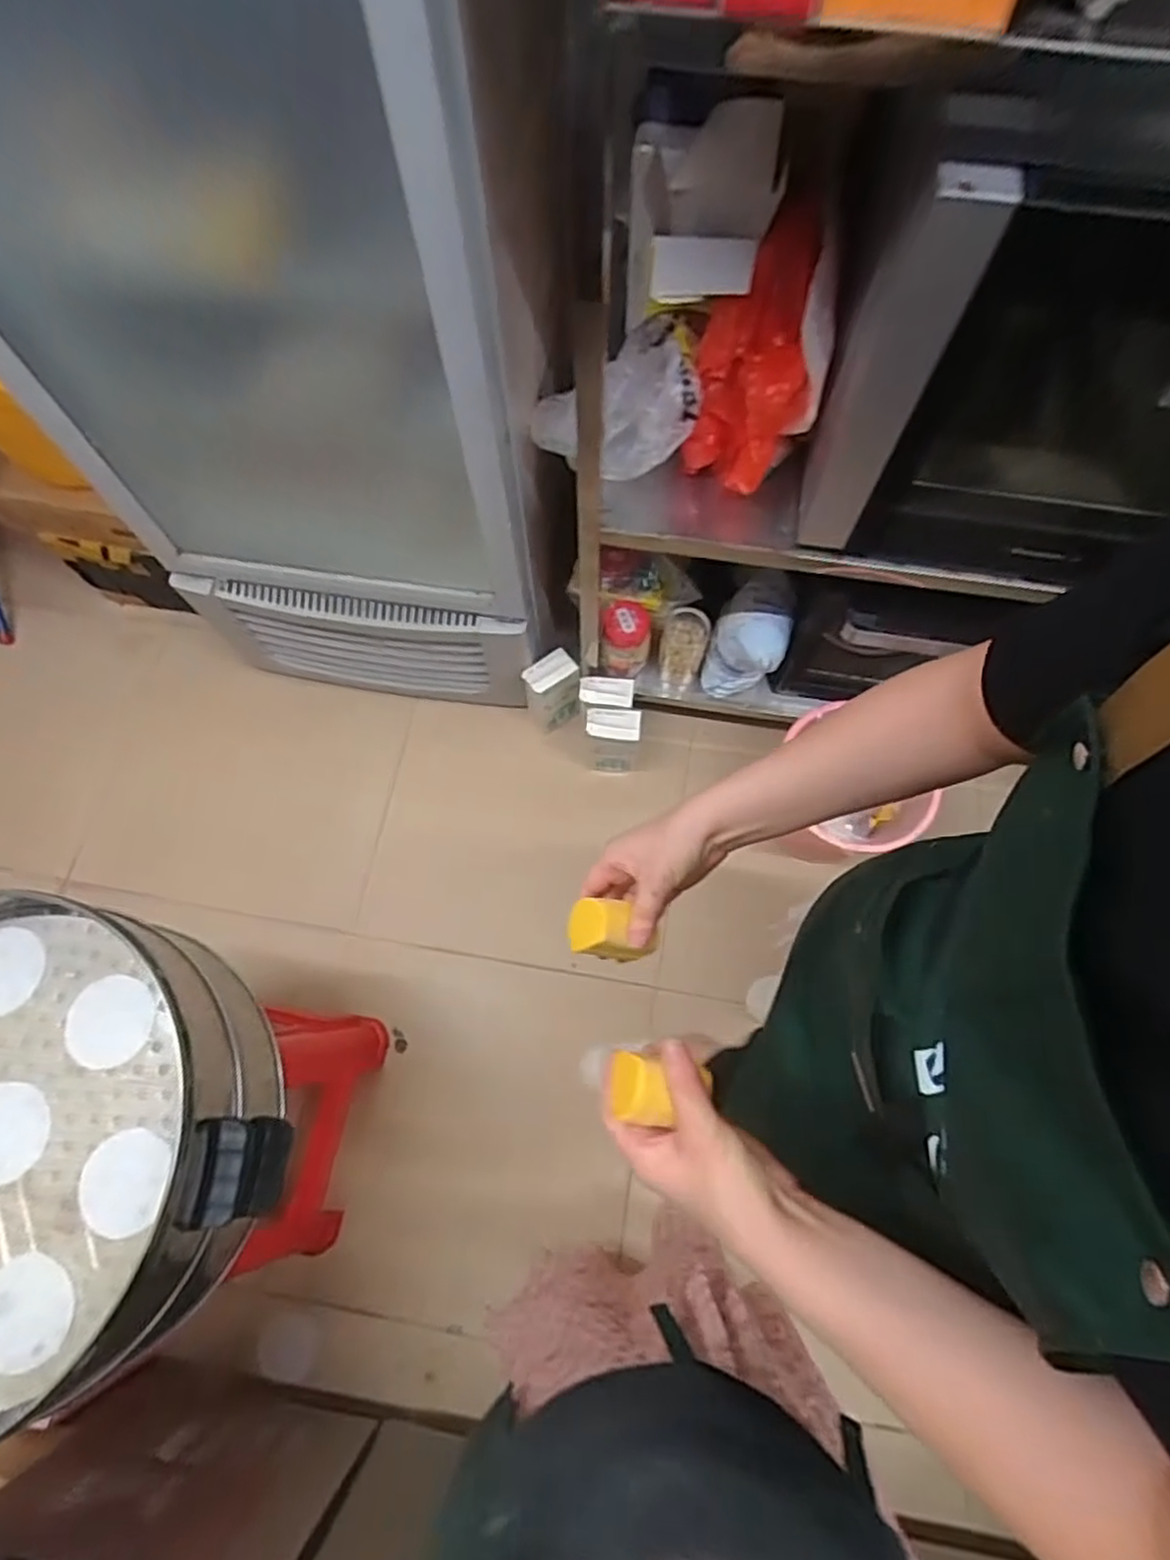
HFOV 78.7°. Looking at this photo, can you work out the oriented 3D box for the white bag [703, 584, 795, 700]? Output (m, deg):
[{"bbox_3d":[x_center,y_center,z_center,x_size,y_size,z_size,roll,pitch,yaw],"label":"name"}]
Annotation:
[{"bbox_3d":[0.315,-0.267,1.372,0.133,0.192,0.157,20,72,9],"label":"white bag"}]

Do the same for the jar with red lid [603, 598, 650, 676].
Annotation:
[{"bbox_3d":[0.077,-0.270,1.378,0.093,0.129,0.085,8,70,5],"label":"jar with red lid"}]

